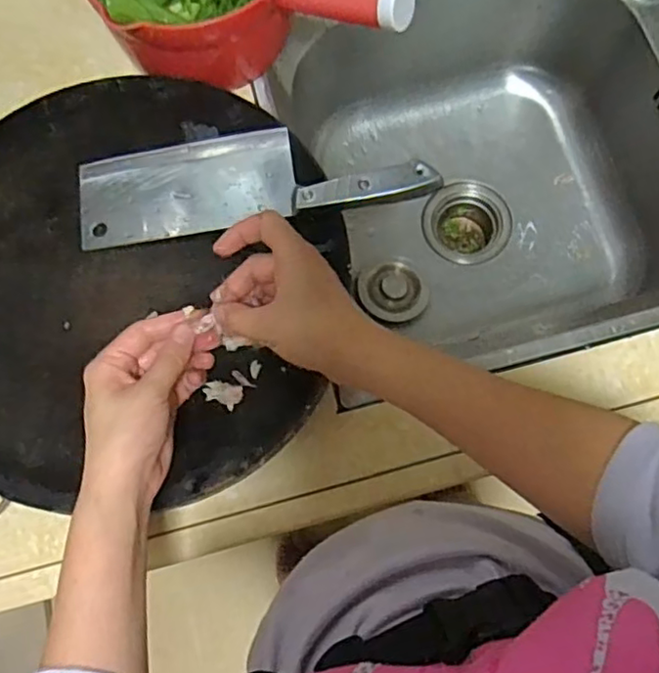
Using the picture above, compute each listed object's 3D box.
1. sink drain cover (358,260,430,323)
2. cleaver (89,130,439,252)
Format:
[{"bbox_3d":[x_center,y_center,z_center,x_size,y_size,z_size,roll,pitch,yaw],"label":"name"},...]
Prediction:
[{"bbox_3d":[0.077,-0.055,0.757,0.084,0.016,0.073,15,78,5],"label":"sink drain cover"},{"bbox_3d":[-0.066,-0.137,0.530,0.293,0.026,0.086,-8,76,0],"label":"cleaver"}]

